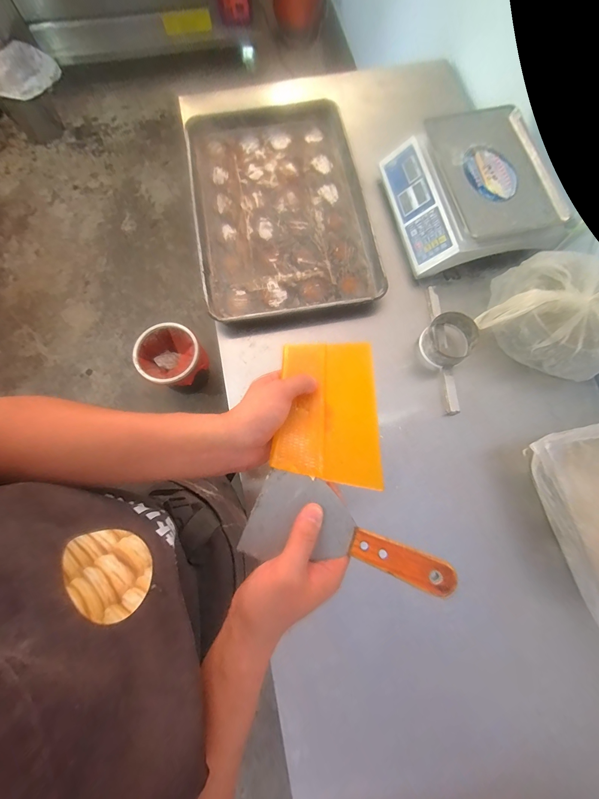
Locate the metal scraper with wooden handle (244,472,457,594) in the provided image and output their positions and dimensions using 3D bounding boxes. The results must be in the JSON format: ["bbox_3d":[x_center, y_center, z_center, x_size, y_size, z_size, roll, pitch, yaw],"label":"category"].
[{"bbox_3d":[0.044,0.133,0.293,0.185,0.008,0.083,19,77,12],"label":"metal scraper with wooden handle"}]

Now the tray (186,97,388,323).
[{"bbox_3d":[-0.049,-0.493,0.793,0.406,0.051,0.640,-9,77,-3],"label":"tray"}]

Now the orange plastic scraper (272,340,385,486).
[{"bbox_3d":[0.032,0.006,0.357,0.109,0.006,0.178,6,58,-2],"label":"orange plastic scraper"}]

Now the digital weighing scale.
[{"bbox_3d":[0.385,-0.473,0.746,0.309,0.122,0.326,-10,75,-2],"label":"digital weighing scale"}]

